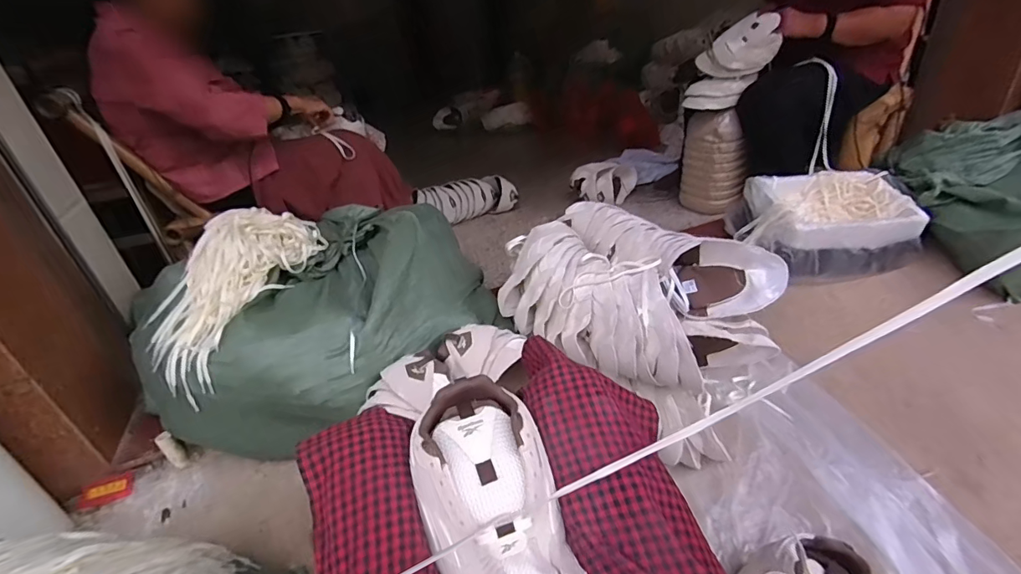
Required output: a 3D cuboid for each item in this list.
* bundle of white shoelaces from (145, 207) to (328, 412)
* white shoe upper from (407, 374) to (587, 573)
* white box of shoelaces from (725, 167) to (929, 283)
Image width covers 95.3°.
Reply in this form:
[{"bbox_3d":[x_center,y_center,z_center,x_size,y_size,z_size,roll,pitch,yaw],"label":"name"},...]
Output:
[{"bbox_3d":[-0.550,0.001,0.904,0.205,0.126,0.410,7,56,21],"label":"bundle of white shoelaces"},{"bbox_3d":[-0.017,0.192,0.419,0.118,0.060,0.238,-15,56,-14],"label":"white shoe upper"},{"bbox_3d":[0.837,-0.162,1.250,0.401,0.194,0.274,-3,32,7],"label":"white box of shoelaces"}]

